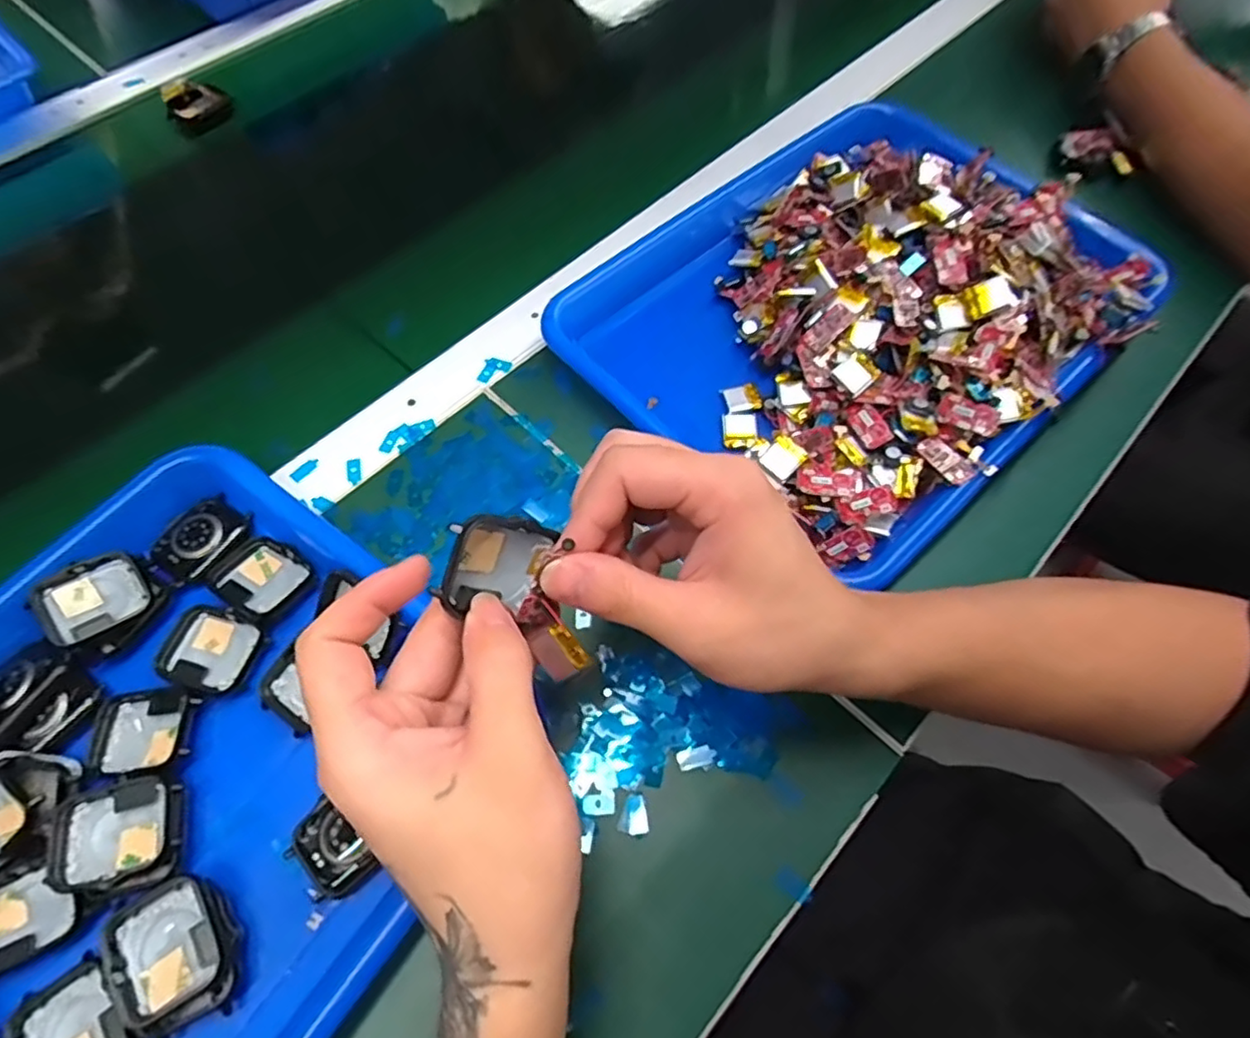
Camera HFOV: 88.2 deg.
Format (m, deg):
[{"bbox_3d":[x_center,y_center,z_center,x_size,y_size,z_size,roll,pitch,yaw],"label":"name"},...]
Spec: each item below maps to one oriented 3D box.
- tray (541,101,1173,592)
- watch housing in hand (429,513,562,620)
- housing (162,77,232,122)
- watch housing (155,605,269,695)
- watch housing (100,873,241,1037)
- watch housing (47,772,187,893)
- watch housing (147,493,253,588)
[{"bbox_3d":[0.141,-0.140,0.397,0.324,0.060,0.260,-38,70,-17],"label":"tray"},{"bbox_3d":[-0.047,0.015,0.230,0.009,0.036,0.034,34,103,50],"label":"watch housing in hand"},{"bbox_3d":[-0.347,-0.339,0.519,0.044,0.018,0.030,-37,69,-17],"label":"housing"},{"bbox_3d":[-0.196,0.064,0.309,0.043,0.009,0.036,15,64,7],"label":"watch housing"},{"bbox_3d":[-0.175,0.169,0.250,0.038,0.014,0.051,-30,67,-14],"label":"watch housing"},{"bbox_3d":[-0.210,0.129,0.267,0.045,0.012,0.039,-19,65,-9],"label":"watch housing"},{"bbox_3d":[-0.219,0.012,0.332,0.031,0.010,0.045,34,70,0],"label":"watch housing"}]

